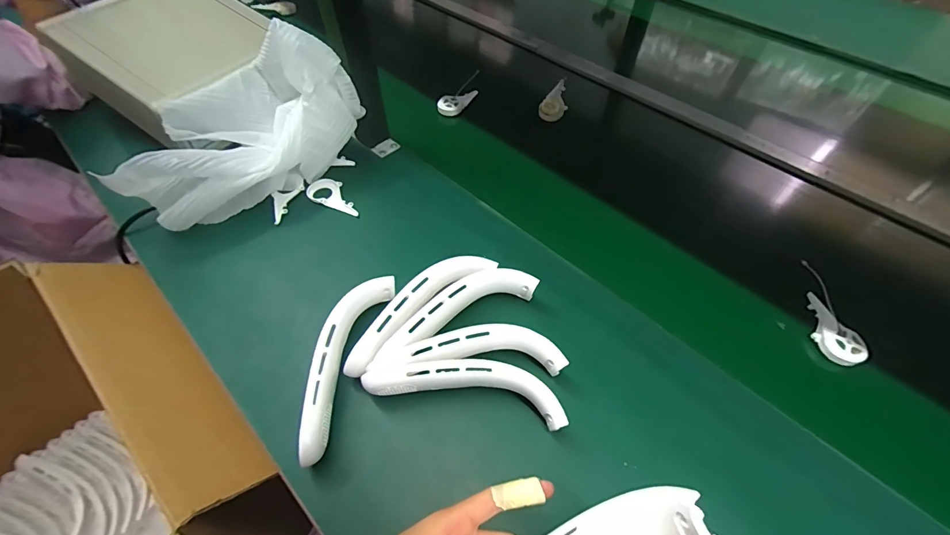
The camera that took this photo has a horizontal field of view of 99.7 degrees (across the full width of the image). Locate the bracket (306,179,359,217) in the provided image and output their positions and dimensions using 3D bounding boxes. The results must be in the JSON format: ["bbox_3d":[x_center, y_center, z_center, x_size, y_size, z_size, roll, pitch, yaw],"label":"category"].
[{"bbox_3d":[-0.205,-0.106,0.595,0.092,0.010,0.044,27,59,19],"label":"bracket"}]

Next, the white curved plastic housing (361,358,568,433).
[{"bbox_3d":[-0.010,0.122,0.405,0.193,0.050,0.048,9,55,7],"label":"white curved plastic housing"}]

